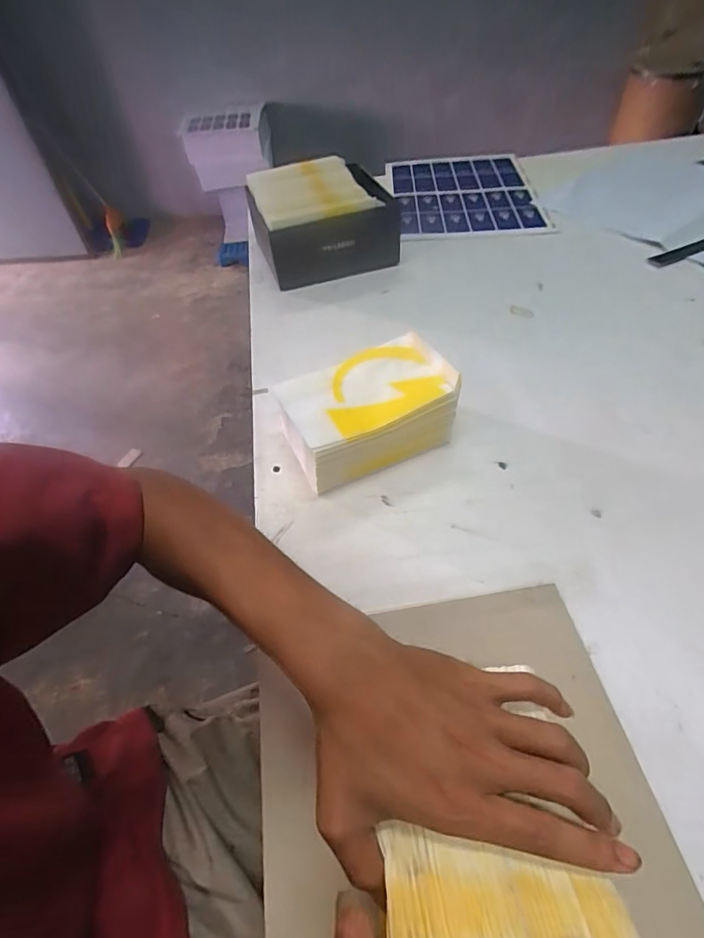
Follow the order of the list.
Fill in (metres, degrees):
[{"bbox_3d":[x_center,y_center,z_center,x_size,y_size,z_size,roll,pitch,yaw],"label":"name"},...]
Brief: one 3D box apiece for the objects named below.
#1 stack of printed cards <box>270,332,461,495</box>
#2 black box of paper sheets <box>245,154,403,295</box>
[{"bbox_3d":[0.017,-0.067,0.571,0.195,0.086,0.121,-22,53,-12],"label":"stack of printed cards"},{"bbox_3d":[-0.057,-0.465,0.885,0.236,0.125,0.243,-15,50,-8],"label":"black box of paper sheets"}]

